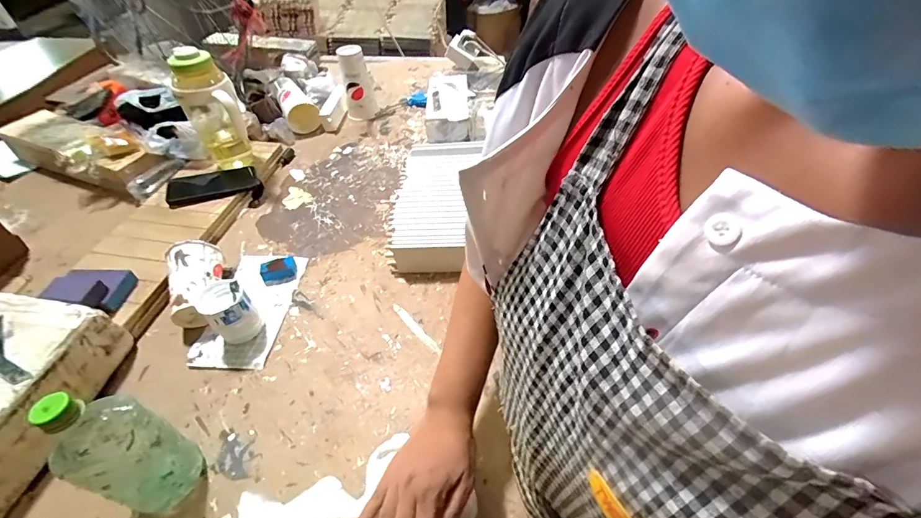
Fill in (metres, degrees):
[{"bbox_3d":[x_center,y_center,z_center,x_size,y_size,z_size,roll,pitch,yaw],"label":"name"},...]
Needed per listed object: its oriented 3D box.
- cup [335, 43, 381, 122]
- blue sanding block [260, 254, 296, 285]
[{"bbox_3d":[-0.270,-0.456,1.055,0.081,0.167,0.075,-11,49,-11],"label":"cup"},{"bbox_3d":[-0.320,0.022,0.711,0.056,0.026,0.041,-20,49,-14],"label":"blue sanding block"}]

